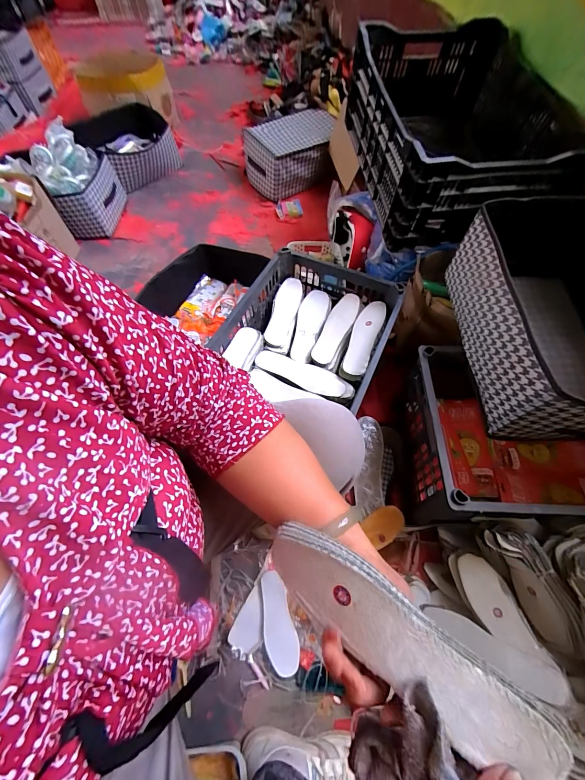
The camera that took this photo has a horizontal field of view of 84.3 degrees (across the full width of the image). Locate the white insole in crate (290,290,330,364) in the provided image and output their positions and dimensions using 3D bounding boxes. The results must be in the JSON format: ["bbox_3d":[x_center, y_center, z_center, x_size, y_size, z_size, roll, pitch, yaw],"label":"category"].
[{"bbox_3d":[0.042,-0.167,0.825,0.069,0.016,0.227,15,64,10],"label":"white insole in crate"}]

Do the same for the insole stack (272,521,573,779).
[{"bbox_3d":[0.076,0.185,0.251,0.221,0.028,0.066,29,101,28],"label":"insole stack"}]

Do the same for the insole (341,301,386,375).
[{"bbox_3d":[0.172,-0.130,0.777,0.062,0.018,0.218,18,64,11],"label":"insole"}]

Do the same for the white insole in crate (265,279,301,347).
[{"bbox_3d":[-0.023,-0.206,0.838,0.065,0.010,0.212,11,63,8],"label":"white insole in crate"}]

